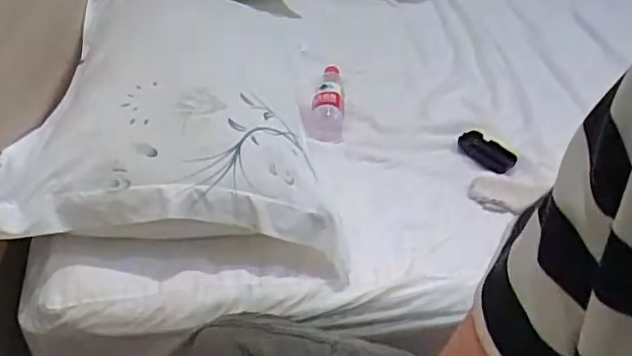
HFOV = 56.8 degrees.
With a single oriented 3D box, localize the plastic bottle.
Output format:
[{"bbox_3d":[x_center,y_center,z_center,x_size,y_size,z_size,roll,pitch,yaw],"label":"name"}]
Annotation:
[{"bbox_3d":[0.027,-0.143,1.118,0.064,0.050,0.199,9,39,2],"label":"plastic bottle"}]

